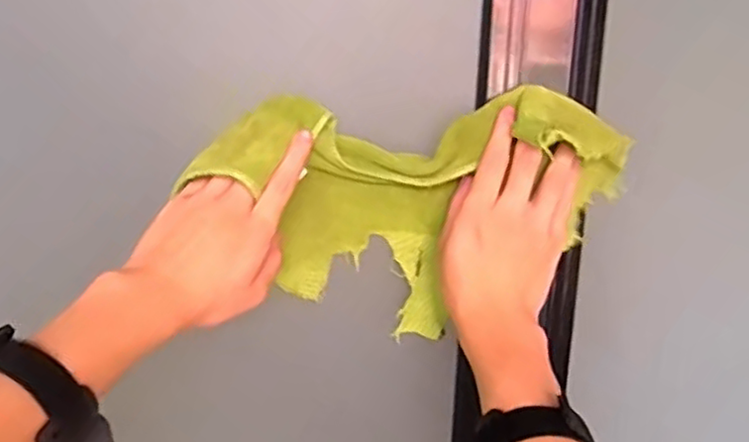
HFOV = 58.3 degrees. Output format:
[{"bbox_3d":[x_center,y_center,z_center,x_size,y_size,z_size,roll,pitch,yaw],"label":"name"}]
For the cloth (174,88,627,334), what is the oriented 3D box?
[{"bbox_3d":[0.033,0.001,0.472,0.310,0.175,0.077,0,14,-10],"label":"cloth"}]

